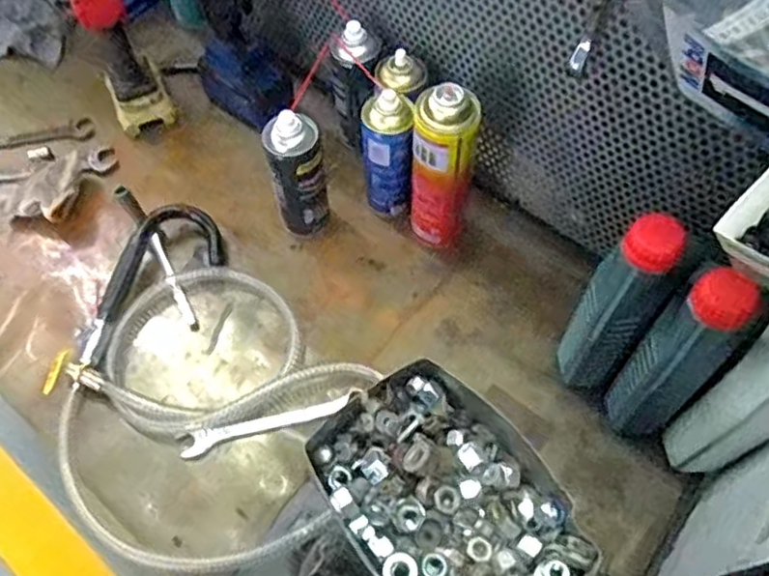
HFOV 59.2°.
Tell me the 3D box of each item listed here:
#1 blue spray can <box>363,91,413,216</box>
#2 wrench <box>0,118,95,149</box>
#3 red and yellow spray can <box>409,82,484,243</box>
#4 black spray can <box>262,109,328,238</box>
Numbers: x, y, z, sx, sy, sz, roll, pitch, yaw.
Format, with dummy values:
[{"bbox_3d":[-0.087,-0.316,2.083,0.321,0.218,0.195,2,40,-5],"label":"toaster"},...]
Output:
[{"bbox_3d":[0.004,-0.159,0.826,0.056,0.165,0.048,-1,60,0],"label":"blue spray can"},{"bbox_3d":[-0.514,-0.213,0.965,0.196,0.009,0.033,-10,61,-6],"label":"wrench"},{"bbox_3d":[0.068,-0.128,0.775,0.072,0.224,0.053,8,60,5],"label":"red and yellow spray can"},{"bbox_3d":[-0.102,-0.129,0.807,0.064,0.175,0.050,-9,60,-5],"label":"black spray can"}]

